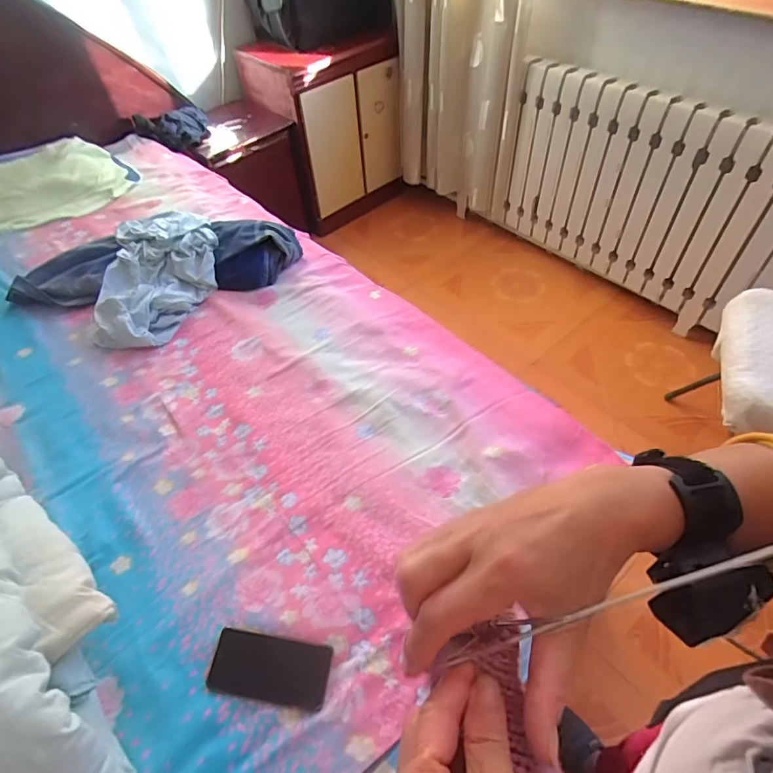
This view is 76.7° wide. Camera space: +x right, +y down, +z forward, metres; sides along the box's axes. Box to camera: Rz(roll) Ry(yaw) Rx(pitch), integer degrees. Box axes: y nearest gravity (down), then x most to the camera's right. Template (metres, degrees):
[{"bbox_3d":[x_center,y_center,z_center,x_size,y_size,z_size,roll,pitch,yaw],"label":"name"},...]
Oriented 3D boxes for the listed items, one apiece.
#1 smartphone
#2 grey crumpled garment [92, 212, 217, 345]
[{"bbox_3d":[-0.159,0.384,0.668,0.159,0.004,0.077,8,60,5],"label":"smartphone"},{"bbox_3d":[-0.560,-0.276,1.205,0.280,0.100,0.403,-10,50,-3],"label":"grey crumpled garment"}]

